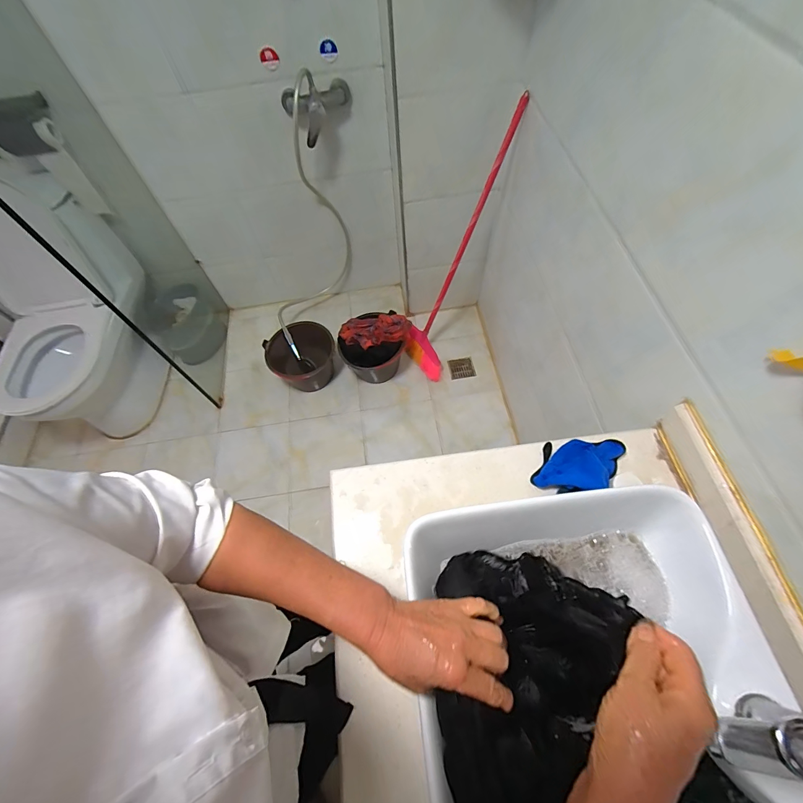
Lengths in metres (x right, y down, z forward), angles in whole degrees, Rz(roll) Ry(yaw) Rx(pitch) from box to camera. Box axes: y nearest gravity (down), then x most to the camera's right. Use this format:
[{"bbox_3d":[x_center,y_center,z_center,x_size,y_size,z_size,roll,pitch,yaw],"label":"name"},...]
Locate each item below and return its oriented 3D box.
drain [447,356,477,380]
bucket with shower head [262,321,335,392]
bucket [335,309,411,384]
[{"bbox_3d":[0.262,-0.144,1.608,0.107,0.017,0.107,-10,62,-1],"label":"drain"},{"bbox_3d":[-0.402,-0.176,1.541,0.234,0.188,0.269,34,69,19],"label":"bucket with shower head"},{"bbox_3d":[-0.106,-0.217,1.527,0.264,0.241,0.255,-2,62,3],"label":"bucket"}]

